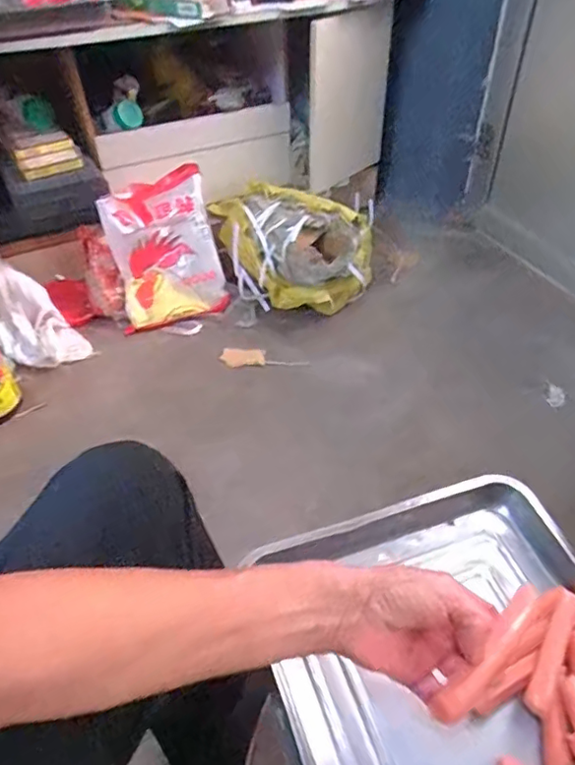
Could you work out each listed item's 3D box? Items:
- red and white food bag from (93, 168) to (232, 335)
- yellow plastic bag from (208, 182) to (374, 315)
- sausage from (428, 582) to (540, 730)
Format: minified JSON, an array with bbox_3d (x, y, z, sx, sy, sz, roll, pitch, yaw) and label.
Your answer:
[{"bbox_3d":[-0.272,-0.289,1.259,0.224,0.311,0.049,-13,21,-6],"label":"red and white food bag"},{"bbox_3d":[0.001,-0.303,1.304,0.374,0.193,0.273,5,44,7],"label":"yellow plastic bag"},{"bbox_3d":[0.140,0.186,0.389,0.019,0.016,0.112,33,66,31],"label":"sausage"}]

